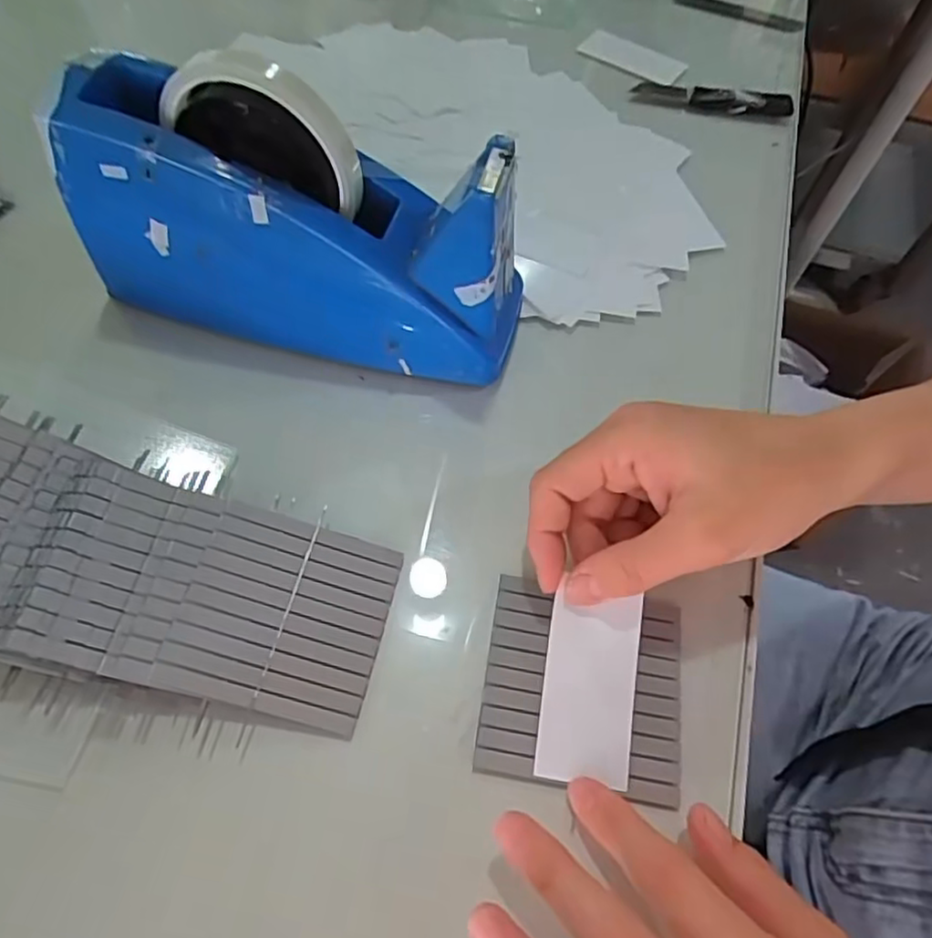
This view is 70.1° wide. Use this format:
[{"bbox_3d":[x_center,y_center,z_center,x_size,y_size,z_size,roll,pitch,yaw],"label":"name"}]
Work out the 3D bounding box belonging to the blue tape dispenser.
[{"bbox_3d":[-0.075,-0.117,0.310,0.206,0.118,0.070,12,61,3],"label":"blue tape dispenser"}]

